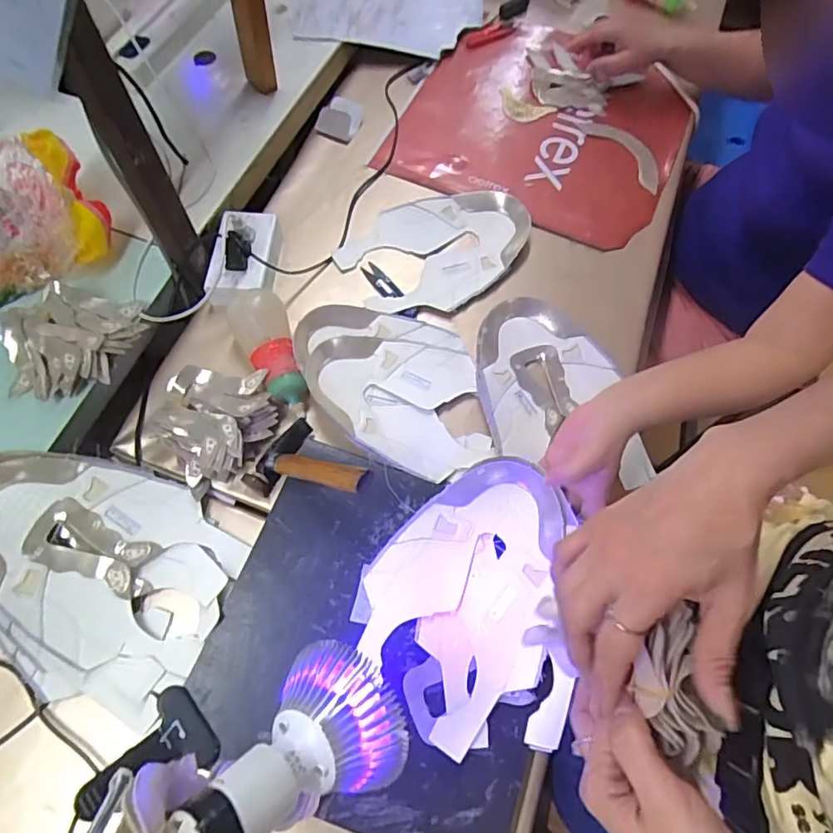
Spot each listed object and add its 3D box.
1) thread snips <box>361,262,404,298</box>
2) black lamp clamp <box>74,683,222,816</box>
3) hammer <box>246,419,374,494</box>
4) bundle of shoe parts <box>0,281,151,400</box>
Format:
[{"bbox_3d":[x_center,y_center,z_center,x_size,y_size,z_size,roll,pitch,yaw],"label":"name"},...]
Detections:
[{"bbox_3d":[-0.045,-0.174,0.699,0.025,0.008,0.068,-31,70,-15],"label":"thread snips"},{"bbox_3d":[-0.228,0.291,0.461,0.099,0.043,0.072,-37,72,-17],"label":"black lamp clamp"},{"bbox_3d":[-0.099,0.047,0.540,0.156,0.025,0.087,6,59,43],"label":"hammer"},{"bbox_3d":[-0.382,-0.088,0.599,0.147,0.031,0.119,-20,68,-11],"label":"bundle of shoe parts"}]

